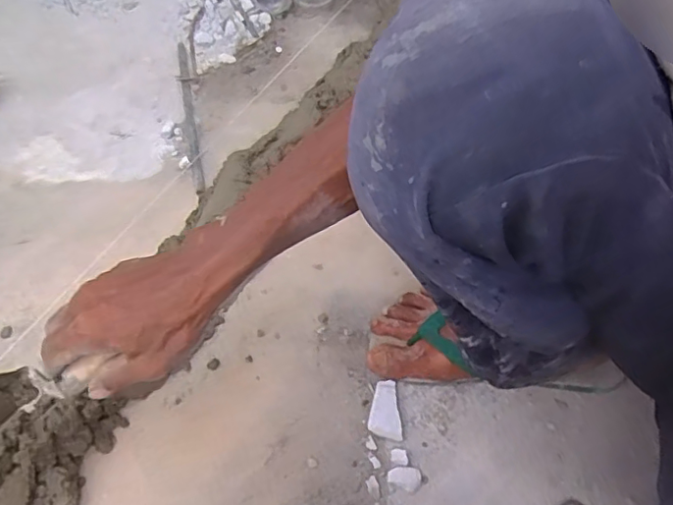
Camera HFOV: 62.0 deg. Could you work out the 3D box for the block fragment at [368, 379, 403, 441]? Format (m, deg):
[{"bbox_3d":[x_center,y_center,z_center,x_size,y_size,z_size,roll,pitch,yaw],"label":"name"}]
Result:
[{"bbox_3d":[0.050,0.158,0.565,0.032,0.023,0.057,7,53,4],"label":"block fragment"}]

